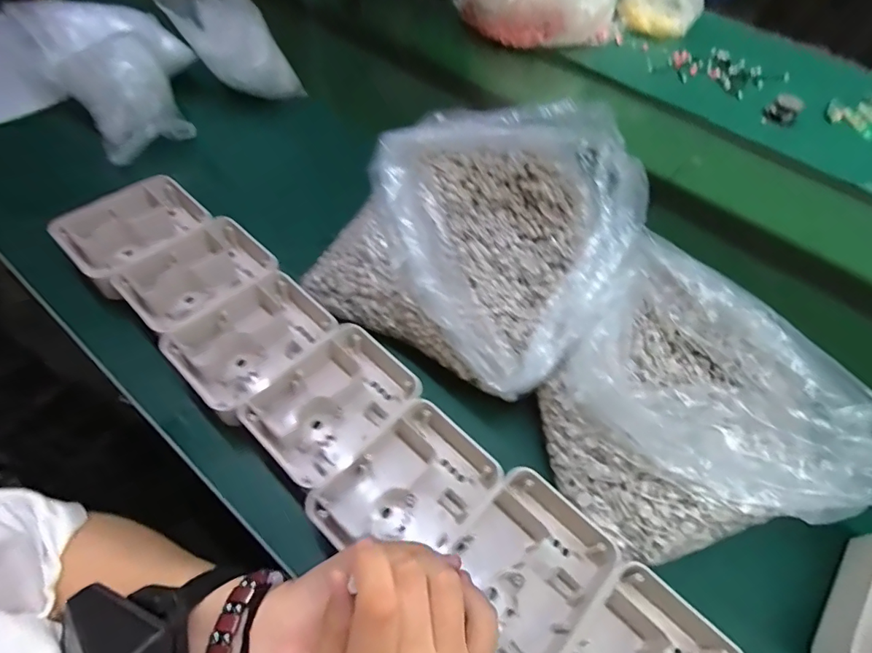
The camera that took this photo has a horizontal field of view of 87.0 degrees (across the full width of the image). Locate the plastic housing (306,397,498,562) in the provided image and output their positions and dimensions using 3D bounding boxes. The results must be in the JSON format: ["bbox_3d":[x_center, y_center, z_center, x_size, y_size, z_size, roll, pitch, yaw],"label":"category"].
[{"bbox_3d":[-0.018,0.130,0.365,0.102,0.044,0.138,39,60,22],"label":"plastic housing"}]

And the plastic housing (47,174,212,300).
[{"bbox_3d":[-0.308,-0.098,0.482,0.100,0.047,0.131,37,60,21],"label":"plastic housing"}]

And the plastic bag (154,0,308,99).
[{"bbox_3d":[-0.255,-0.367,0.595,0.090,0.203,0.095,-21,51,20],"label":"plastic bag"}]

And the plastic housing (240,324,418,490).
[{"bbox_3d":[-0.086,0.069,0.405,0.103,0.046,0.137,38,60,22],"label":"plastic housing"}]

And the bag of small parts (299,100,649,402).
[{"bbox_3d":[0.035,-0.088,0.431,0.266,0.152,0.215,30,57,17],"label":"bag of small parts"}]

